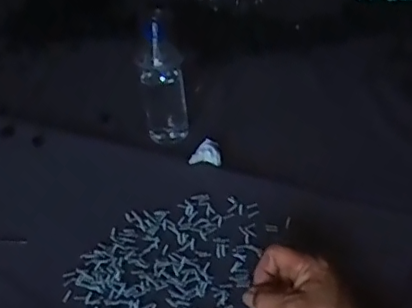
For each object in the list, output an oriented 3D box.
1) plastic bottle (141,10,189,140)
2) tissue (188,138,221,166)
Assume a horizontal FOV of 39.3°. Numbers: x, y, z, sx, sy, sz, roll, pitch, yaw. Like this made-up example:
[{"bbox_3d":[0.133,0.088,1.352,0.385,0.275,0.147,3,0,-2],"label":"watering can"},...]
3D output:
[{"bbox_3d":[-0.060,-0.099,0.803,0.060,0.184,0.047,-10,33,-4],"label":"plastic bottle"},{"bbox_3d":[0.000,-0.003,0.754,0.039,0.019,0.041,-1,33,10],"label":"tissue"}]

